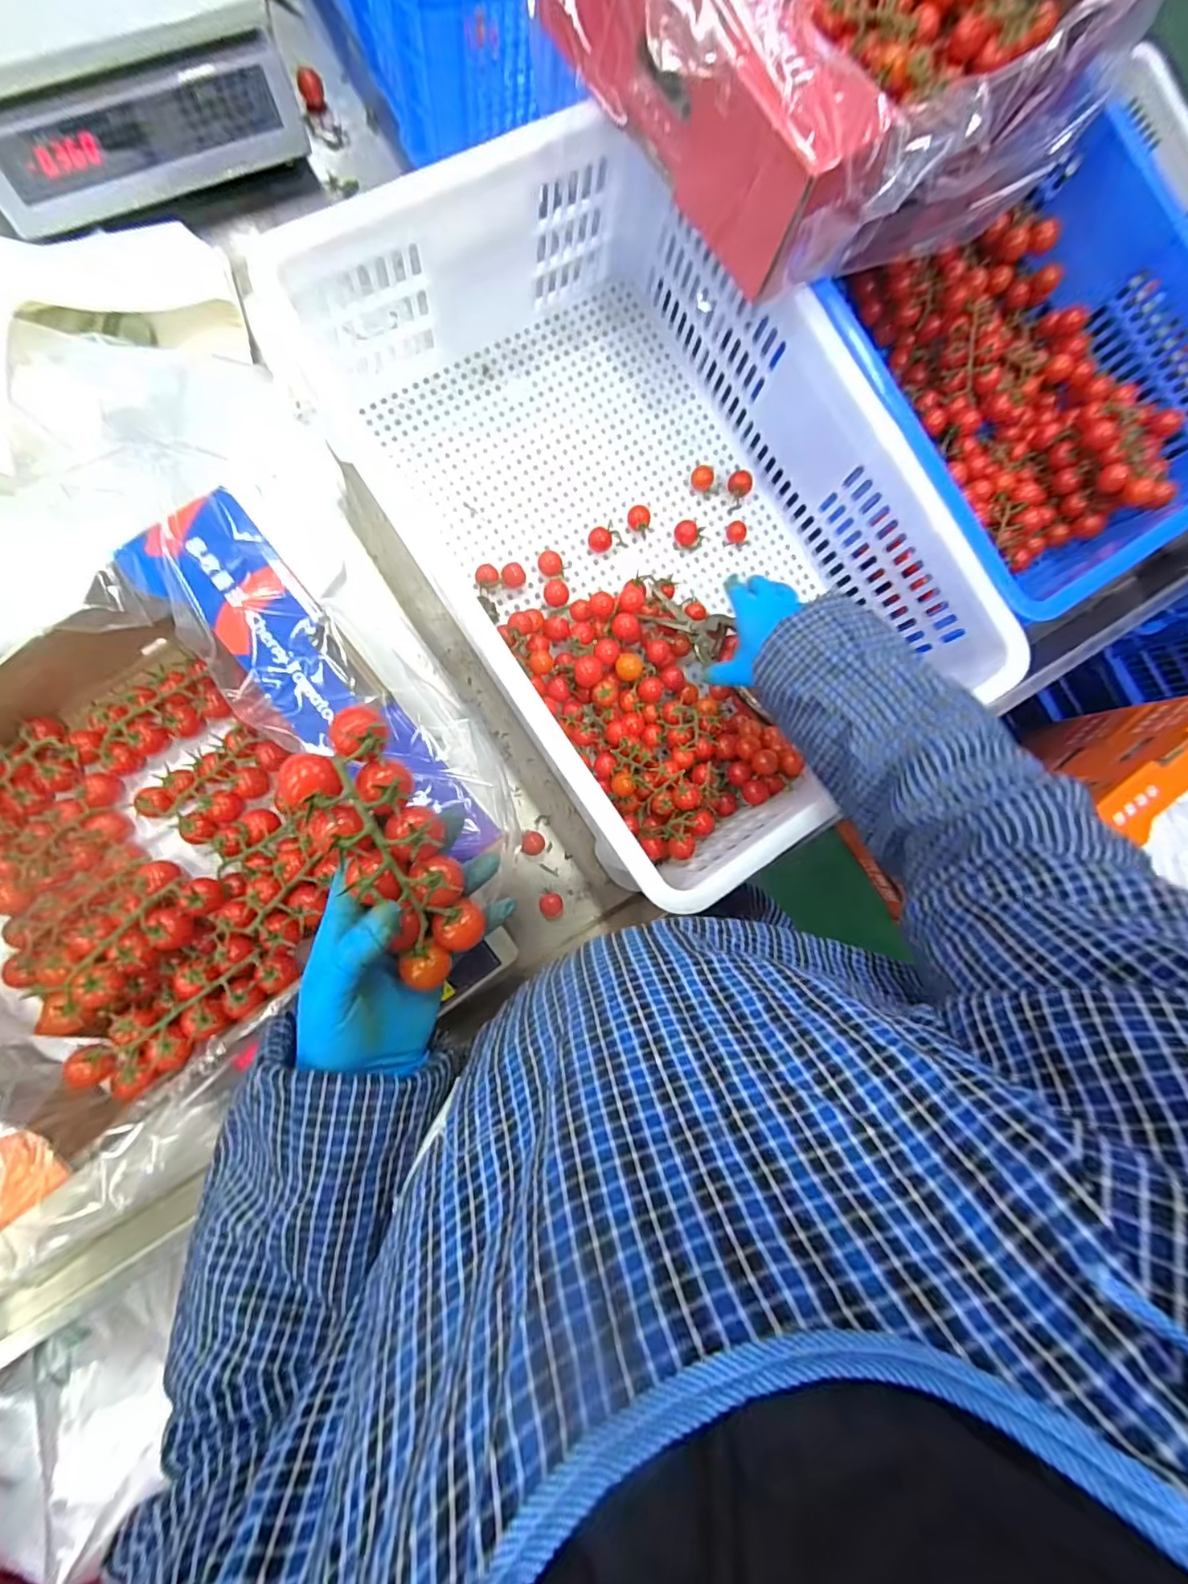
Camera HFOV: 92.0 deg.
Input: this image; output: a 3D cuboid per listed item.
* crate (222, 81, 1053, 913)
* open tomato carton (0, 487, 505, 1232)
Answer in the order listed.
[{"bbox_3d":[0.051,-0.254,0.542,0.407,0.168,0.590,-34,92,-9],"label":"crate"},{"bbox_3d":[-0.304,0.025,0.383,0.396,0.112,0.329,-40,93,-9],"label":"open tomato carton"}]

